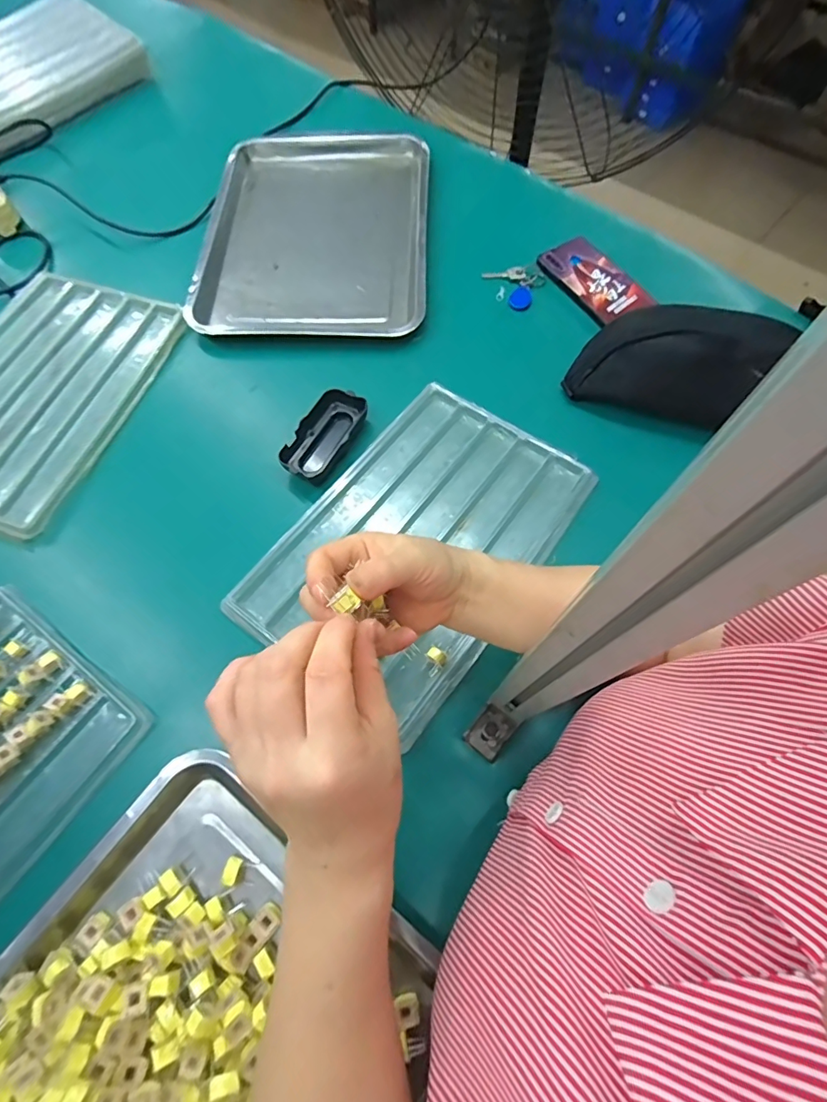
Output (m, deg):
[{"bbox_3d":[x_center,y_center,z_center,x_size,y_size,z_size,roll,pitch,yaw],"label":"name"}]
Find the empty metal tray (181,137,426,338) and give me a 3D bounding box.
[{"bbox_3d":[-0.125,-0.428,0.644,0.292,0.034,0.372,4,66,2],"label":"empty metal tray"}]

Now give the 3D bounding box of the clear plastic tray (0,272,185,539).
[{"bbox_3d":[-0.434,-0.186,0.540,0.235,0.026,0.322,15,67,7],"label":"clear plastic tray"}]

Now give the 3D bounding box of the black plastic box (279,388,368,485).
[{"bbox_3d":[-0.094,-0.123,0.511,0.049,0.027,0.108,24,68,10],"label":"black plastic box"}]

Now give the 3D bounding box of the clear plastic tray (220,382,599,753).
[{"bbox_3d":[0.006,-0.014,0.469,0.215,0.034,0.320,34,70,14],"label":"clear plastic tray"}]

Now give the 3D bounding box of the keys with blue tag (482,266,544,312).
[{"bbox_3d":[0.130,-0.329,0.605,0.074,0.016,0.060,-6,66,-2],"label":"keys with blue tag"}]

